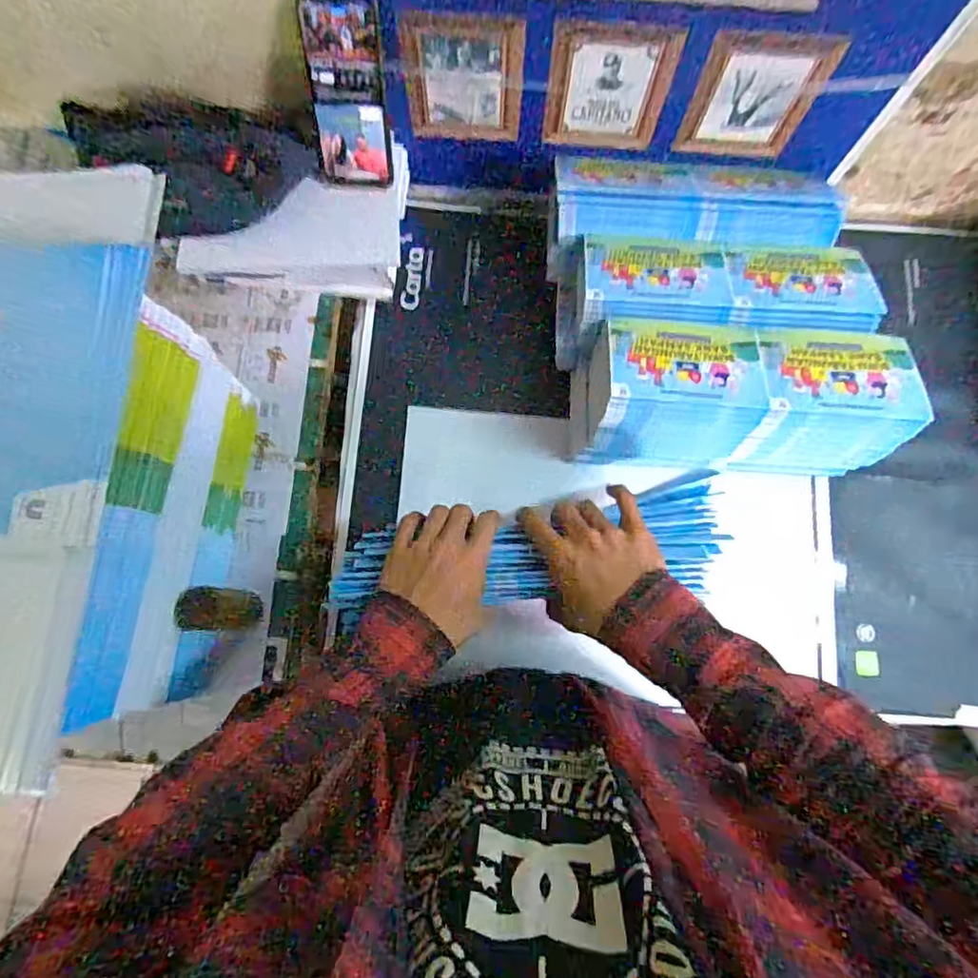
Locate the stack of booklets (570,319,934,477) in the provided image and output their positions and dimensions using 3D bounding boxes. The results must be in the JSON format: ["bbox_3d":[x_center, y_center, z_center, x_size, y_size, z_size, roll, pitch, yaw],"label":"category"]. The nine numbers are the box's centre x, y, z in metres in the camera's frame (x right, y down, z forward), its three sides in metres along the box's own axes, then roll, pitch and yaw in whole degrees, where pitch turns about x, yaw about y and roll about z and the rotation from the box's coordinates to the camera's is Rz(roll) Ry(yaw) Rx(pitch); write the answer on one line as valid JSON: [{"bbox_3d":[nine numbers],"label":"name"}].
[{"bbox_3d":[0.262,-0.097,0.648,0.326,0.151,0.130,4,79,1],"label":"stack of booklets"}]

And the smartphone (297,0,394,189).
[{"bbox_3d":[-0.140,-0.392,0.601,0.075,0.170,0.012,4,51,1],"label":"smartphone"}]

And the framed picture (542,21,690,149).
[{"bbox_3d":[0.124,-0.412,0.618,0.123,0.138,0.010,6,79,1],"label":"framed picture"}]

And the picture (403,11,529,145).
[{"bbox_3d":[-0.025,-0.422,0.618,0.118,0.135,0.012,4,79,1],"label":"picture"}]

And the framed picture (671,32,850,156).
[{"bbox_3d":[0.272,-0.402,0.614,0.122,0.137,0.008,5,79,1],"label":"framed picture"}]

